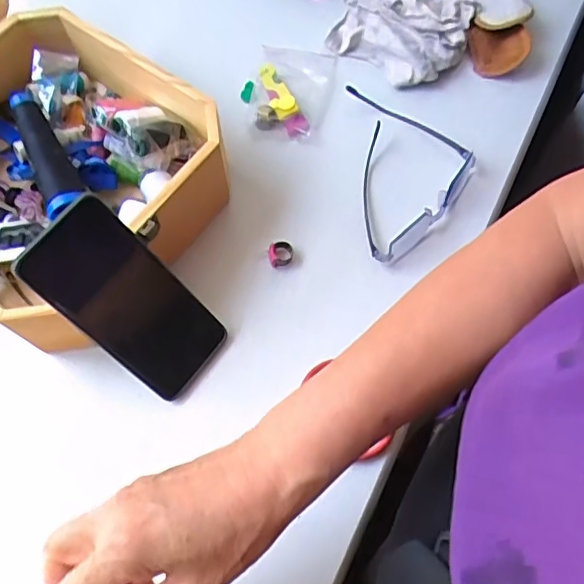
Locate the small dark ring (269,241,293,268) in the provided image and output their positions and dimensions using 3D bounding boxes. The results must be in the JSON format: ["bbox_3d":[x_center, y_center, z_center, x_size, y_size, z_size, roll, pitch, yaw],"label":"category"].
[{"bbox_3d":[-0.010,-0.033,0.507,0.021,0.013,0.020,0,68,0],"label":"small dark ring"}]

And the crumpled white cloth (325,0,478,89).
[{"bbox_3d":[0.109,-0.272,0.584,0.139,0.032,0.117,27,71,11],"label":"crumpled white cloth"}]

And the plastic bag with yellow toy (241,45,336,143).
[{"bbox_3d":[-0.005,-0.201,0.568,0.082,0.017,0.111,9,69,4],"label":"plastic bag with yellow toy"}]

